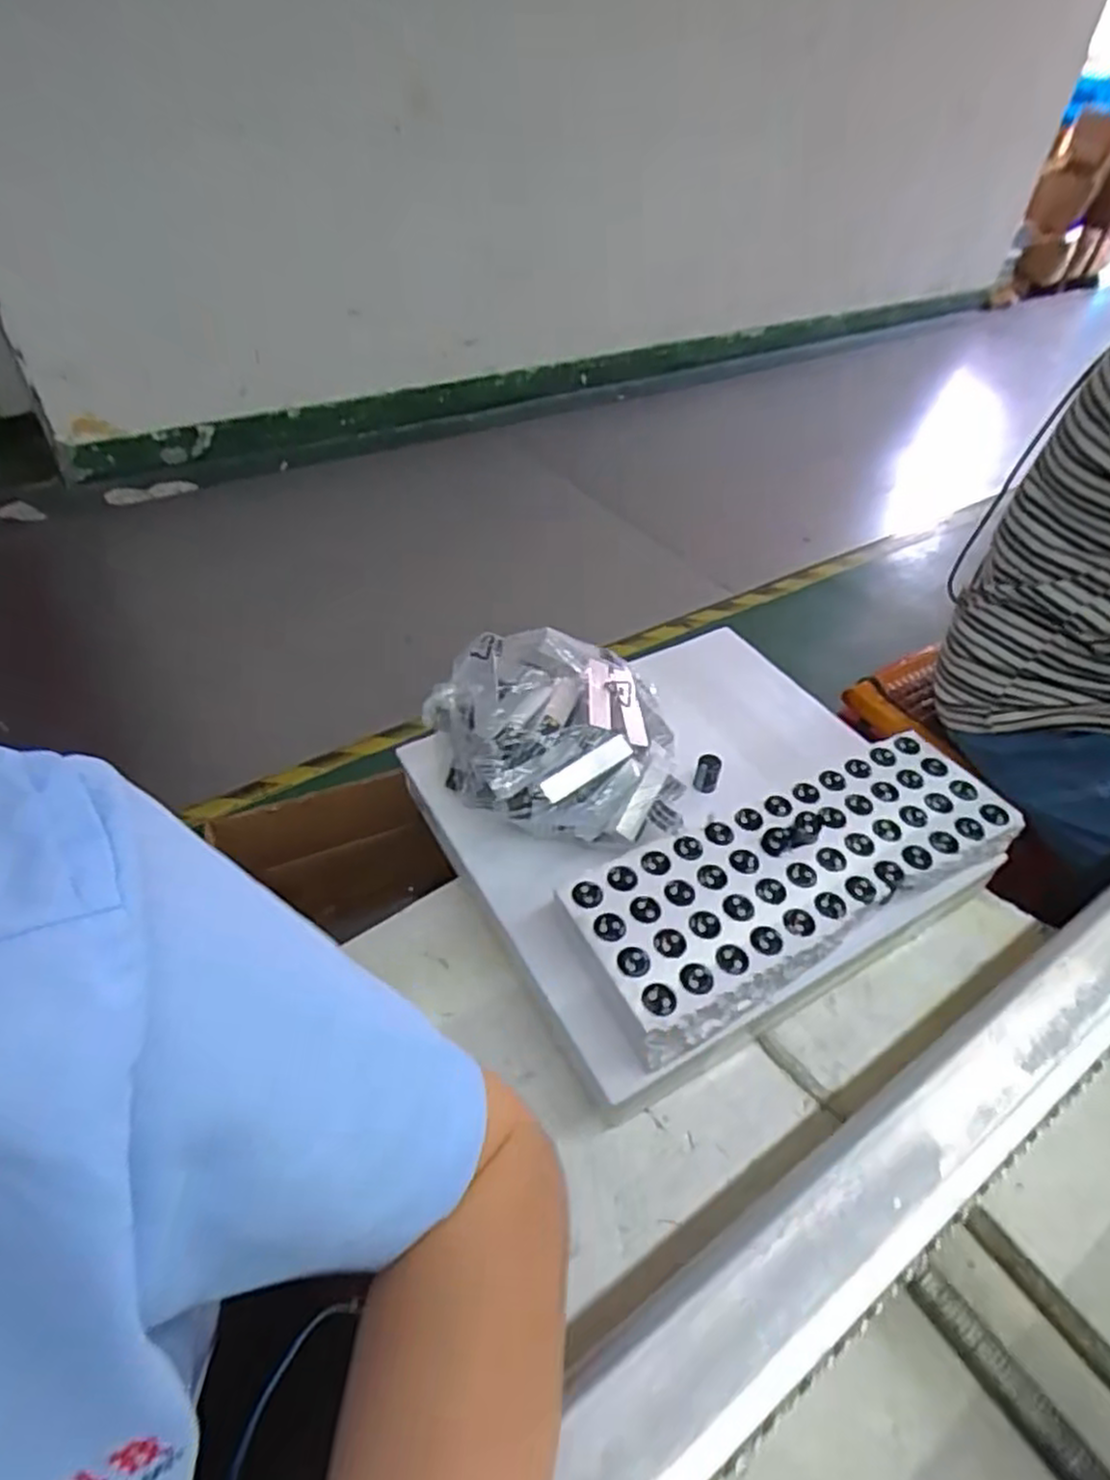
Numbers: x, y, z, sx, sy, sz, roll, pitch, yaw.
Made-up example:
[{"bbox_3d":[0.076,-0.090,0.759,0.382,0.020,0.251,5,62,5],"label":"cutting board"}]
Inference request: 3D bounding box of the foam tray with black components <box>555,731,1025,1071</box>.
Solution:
[{"bbox_3d":[0.200,0.101,0.596,0.384,0.038,0.129,-20,49,-23],"label":"foam tray with black components"}]

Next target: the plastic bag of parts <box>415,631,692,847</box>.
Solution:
[{"bbox_3d":[0.000,-0.004,0.645,0.217,0.109,0.164,6,44,1],"label":"plastic bag of parts"}]

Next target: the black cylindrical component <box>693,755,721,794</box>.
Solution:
[{"bbox_3d":[0.143,0.031,0.689,0.021,0.036,0.019,16,45,12],"label":"black cylindrical component"}]

